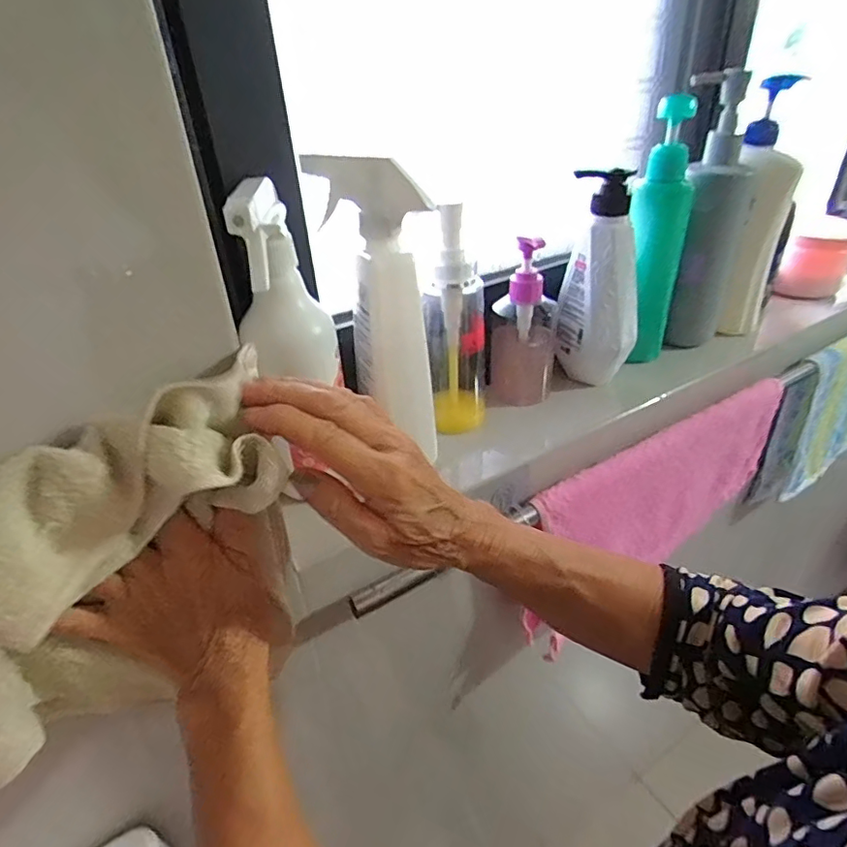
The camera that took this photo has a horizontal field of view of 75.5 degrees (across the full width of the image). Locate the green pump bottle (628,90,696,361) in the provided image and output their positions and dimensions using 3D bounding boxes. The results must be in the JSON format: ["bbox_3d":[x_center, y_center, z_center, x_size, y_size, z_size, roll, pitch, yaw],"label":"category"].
[{"bbox_3d":[0.247,-0.192,0.583,0.055,0.267,0.053,12,36,21],"label":"green pump bottle"}]

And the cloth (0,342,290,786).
[{"bbox_3d":[-0.158,0.068,0.266,0.227,0.136,0.055,-53,44,3],"label":"cloth"}]

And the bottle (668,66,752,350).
[{"bbox_3d":[0.310,-0.216,0.593,0.066,0.275,0.080,15,38,25],"label":"bottle"}]

